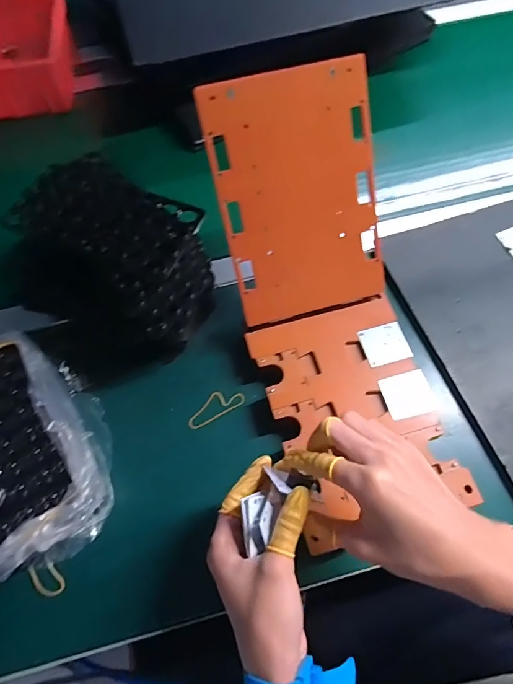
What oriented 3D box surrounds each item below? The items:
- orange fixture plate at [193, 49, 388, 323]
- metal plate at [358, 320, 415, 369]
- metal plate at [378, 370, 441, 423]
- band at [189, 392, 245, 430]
[{"bbox_3d":[0.046,-0.143,0.436,0.160,0.234,0.008,-15,25,-4],"label":"orange fixture plate"},{"bbox_3d":[0.143,0.002,0.472,0.047,0.004,0.045,-19,67,2],"label":"metal plate"},{"bbox_3d":[0.159,0.055,0.443,0.050,0.004,0.046,-15,65,-4],"label":"metal plate"},{"bbox_3d":[-0.048,0.073,0.483,0.069,0.004,0.027,-28,83,-6],"label":"band"}]

